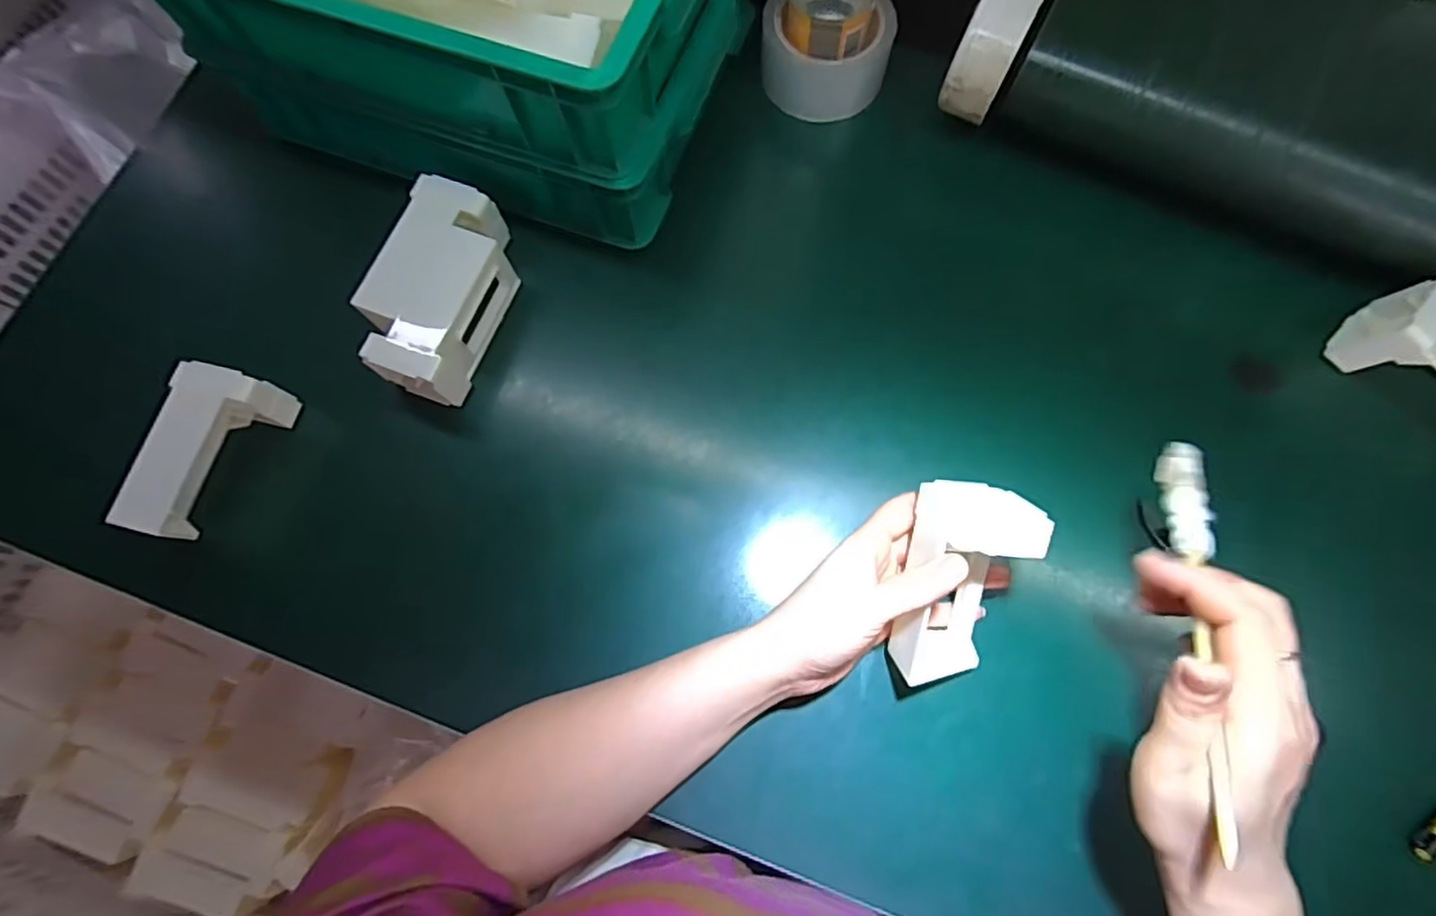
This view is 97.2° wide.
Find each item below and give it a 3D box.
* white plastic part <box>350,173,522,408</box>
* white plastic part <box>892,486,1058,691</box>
[{"bbox_3d":[-0.190,-0.115,0.435,0.069,0.059,0.138,15,76,4],"label":"white plastic part"},{"bbox_3d":[0.136,0.071,0.354,0.056,0.051,0.112,8,115,3],"label":"white plastic part"}]

